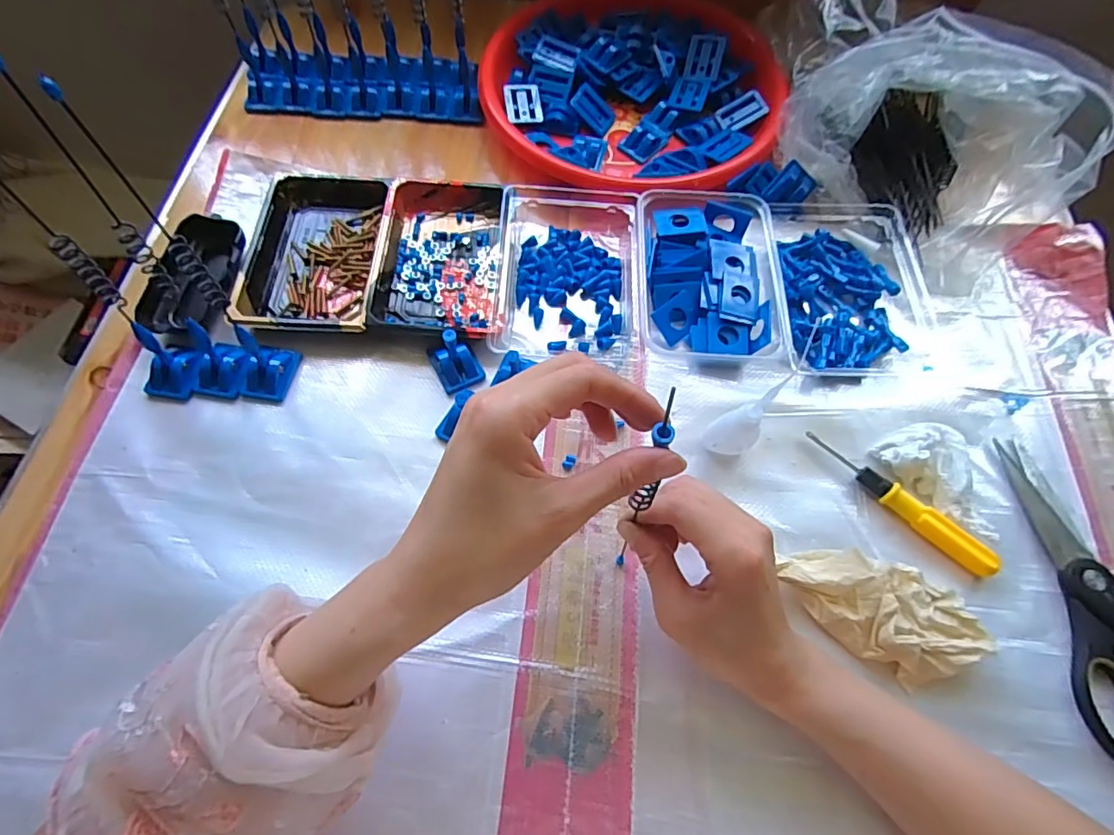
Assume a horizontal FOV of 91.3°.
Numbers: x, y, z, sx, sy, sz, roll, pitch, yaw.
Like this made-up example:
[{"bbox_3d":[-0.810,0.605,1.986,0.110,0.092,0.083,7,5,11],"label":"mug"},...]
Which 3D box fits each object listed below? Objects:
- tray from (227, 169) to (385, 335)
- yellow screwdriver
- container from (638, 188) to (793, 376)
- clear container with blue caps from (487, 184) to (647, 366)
[{"bbox_3d":[-0.202,-0.141,0.463,0.104,0.022,0.164,1,65,-1],"label":"tray"},{"bbox_3d":[0.240,0.056,0.383,0.020,0.018,0.138,-41,72,-18],"label":"yellow screwdriver"},{"bbox_3d":[0.124,-0.116,0.453,0.113,0.035,0.163,0,65,-2],"label":"container"},{"bbox_3d":[0.009,-0.129,0.457,0.121,0.034,0.170,1,65,-1],"label":"clear container with blue caps"}]

